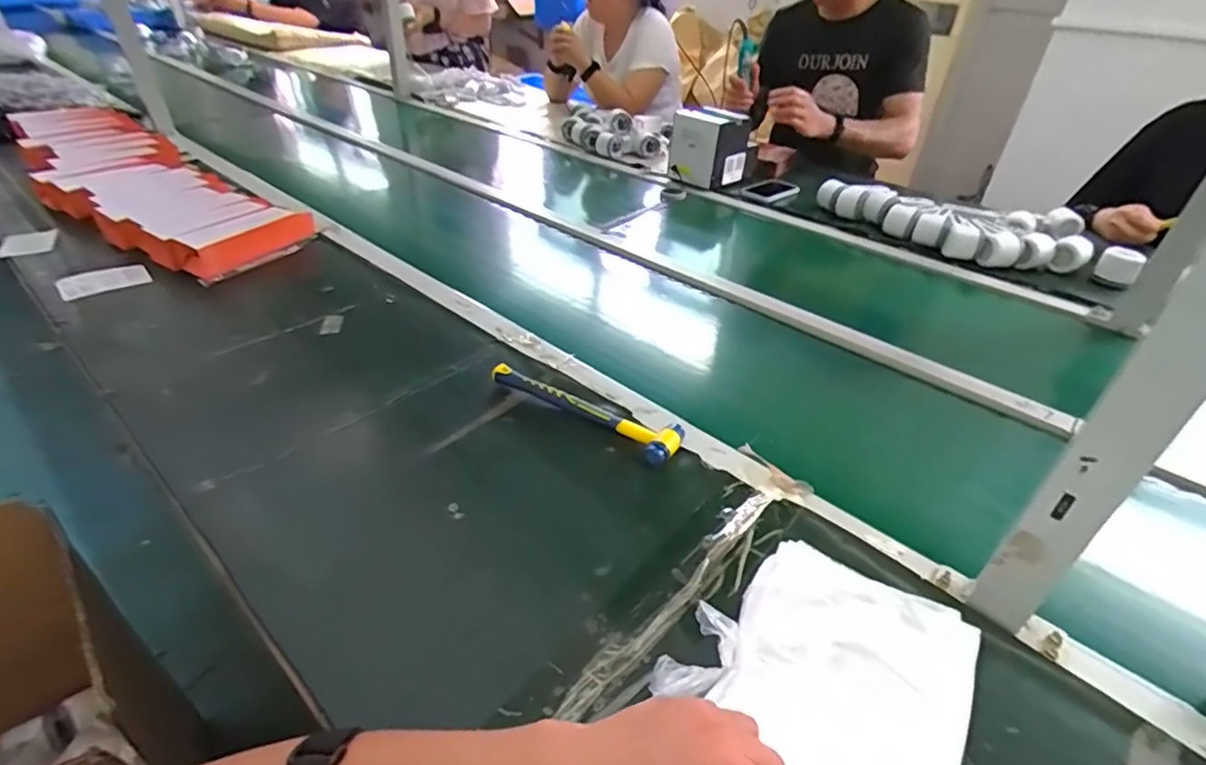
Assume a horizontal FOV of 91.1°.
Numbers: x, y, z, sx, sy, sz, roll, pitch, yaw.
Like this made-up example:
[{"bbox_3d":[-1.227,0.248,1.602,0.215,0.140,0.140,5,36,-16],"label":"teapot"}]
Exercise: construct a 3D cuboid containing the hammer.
[{"bbox_3d":[-0.019,0.026,0.686,0.237,0.025,0.058,24,42,26],"label":"hammer"}]

